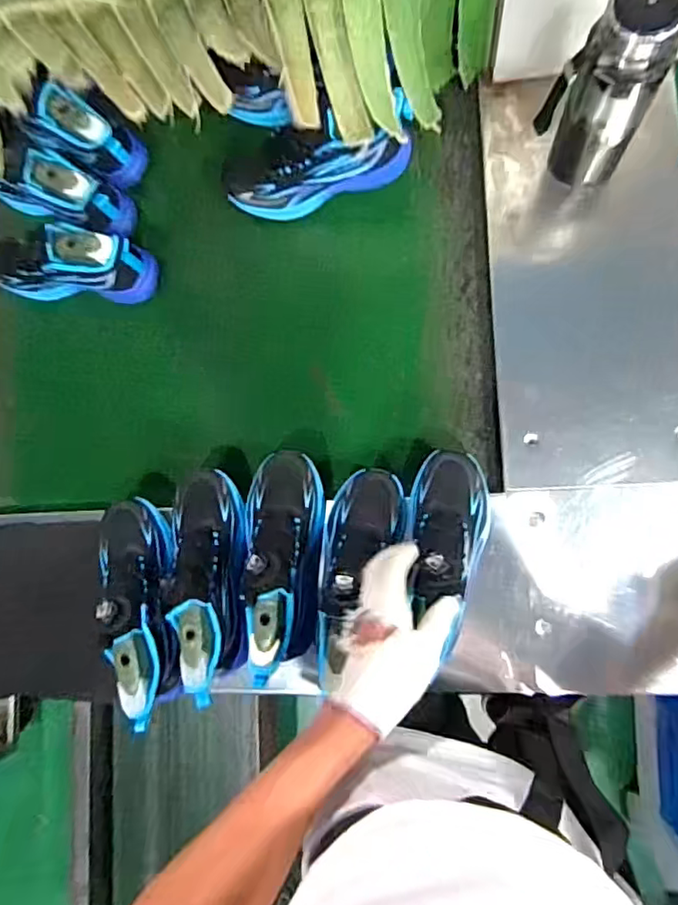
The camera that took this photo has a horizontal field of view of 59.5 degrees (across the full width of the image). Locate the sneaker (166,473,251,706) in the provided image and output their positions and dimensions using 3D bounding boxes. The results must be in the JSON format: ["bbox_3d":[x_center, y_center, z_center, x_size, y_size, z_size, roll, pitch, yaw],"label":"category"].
[{"bbox_3d":[-0.159,0.147,0.691,0.093,0.108,0.267,-7,68,6],"label":"sneaker"}]

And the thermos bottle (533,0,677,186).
[{"bbox_3d":[0.277,-0.368,0.630,0.098,0.246,0.086,-41,81,2],"label":"thermos bottle"}]

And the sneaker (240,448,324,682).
[{"bbox_3d":[-0.074,0.124,0.682,0.095,0.121,0.250,0,84,7],"label":"sneaker"}]

